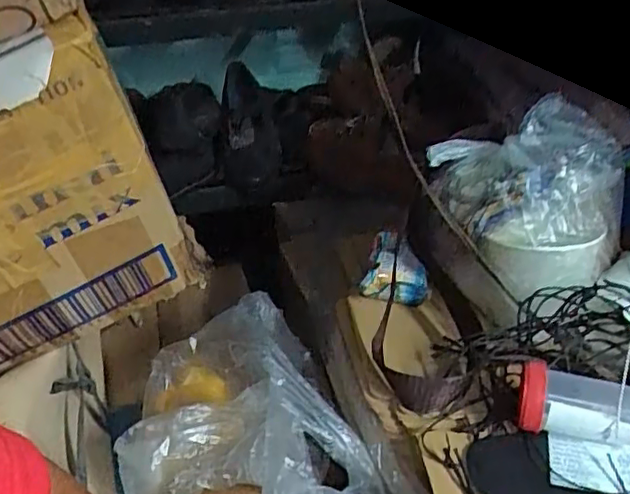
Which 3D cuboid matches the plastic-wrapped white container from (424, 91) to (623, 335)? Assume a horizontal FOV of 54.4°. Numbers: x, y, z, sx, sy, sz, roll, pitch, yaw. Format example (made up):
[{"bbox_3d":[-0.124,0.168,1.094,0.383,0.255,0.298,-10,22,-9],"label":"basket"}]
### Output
[{"bbox_3d":[0.163,-0.027,0.472,0.119,0.127,0.119,-25,36,-33],"label":"plastic-wrapped white container"}]

